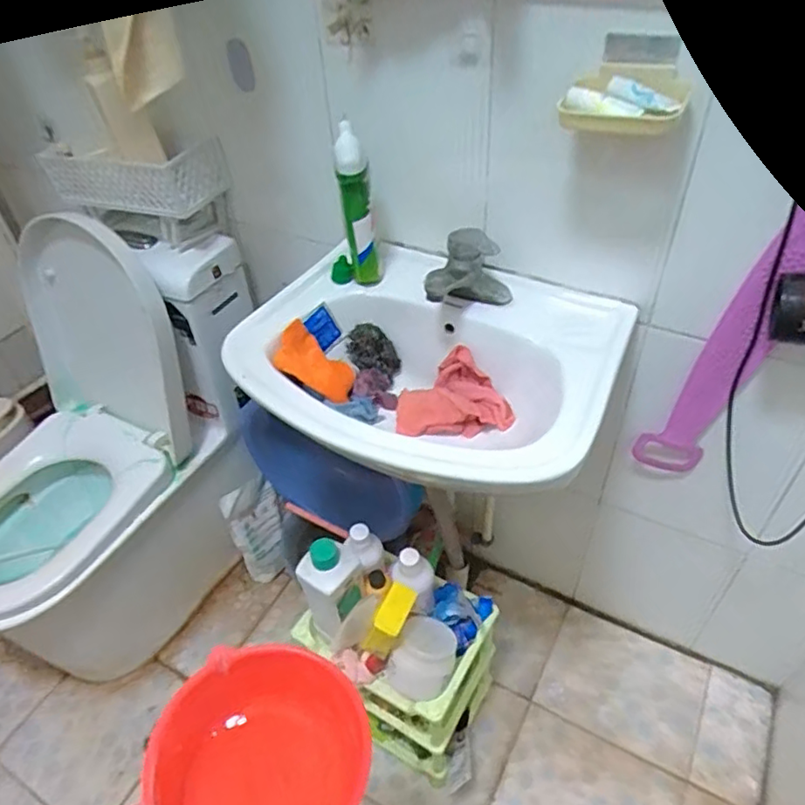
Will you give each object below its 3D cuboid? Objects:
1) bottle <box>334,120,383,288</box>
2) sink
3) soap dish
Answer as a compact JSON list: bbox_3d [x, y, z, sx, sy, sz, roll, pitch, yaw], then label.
[{"bbox_3d":[-0.061,-0.268,0.873,0.046,0.225,0.039,-4,44,0],"label":"bottle"},{"bbox_3d":[0.026,-0.027,0.862,0.502,0.158,0.397,13,47,17],"label":"sink"},{"bbox_3d":[0.240,-0.326,0.664,0.122,0.048,0.074,13,47,18],"label":"soap dish"}]

